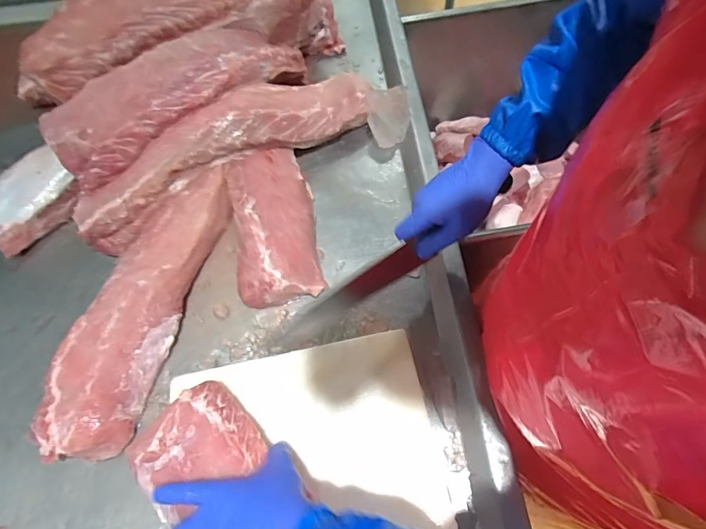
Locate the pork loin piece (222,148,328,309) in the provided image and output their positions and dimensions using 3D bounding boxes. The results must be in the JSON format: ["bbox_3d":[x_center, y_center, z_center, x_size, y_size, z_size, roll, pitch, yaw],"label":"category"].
[{"bbox_3d":[-0.117,-0.064,0.613,0.116,0.069,0.236,-11,63,-3],"label":"pork loin piece"}]

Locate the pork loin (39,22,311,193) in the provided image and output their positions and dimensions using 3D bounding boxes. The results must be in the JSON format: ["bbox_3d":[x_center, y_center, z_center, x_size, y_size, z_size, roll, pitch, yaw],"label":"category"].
[{"bbox_3d":[-0.260,-0.267,0.640,0.405,0.084,0.110,-34,68,-11],"label":"pork loin"}]

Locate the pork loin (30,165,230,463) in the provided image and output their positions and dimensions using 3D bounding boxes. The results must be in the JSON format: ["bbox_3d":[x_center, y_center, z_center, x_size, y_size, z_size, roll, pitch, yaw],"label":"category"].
[{"bbox_3d":[-0.287,0.049,0.571,0.117,0.057,0.401,12,64,8],"label":"pork loin"}]

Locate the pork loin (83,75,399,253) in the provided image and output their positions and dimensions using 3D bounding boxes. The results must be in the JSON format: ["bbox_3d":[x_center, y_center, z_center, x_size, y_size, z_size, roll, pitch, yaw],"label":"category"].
[{"bbox_3d":[-0.166,-0.186,0.657,0.539,0.101,0.146,-25,67,-7],"label":"pork loin"}]

